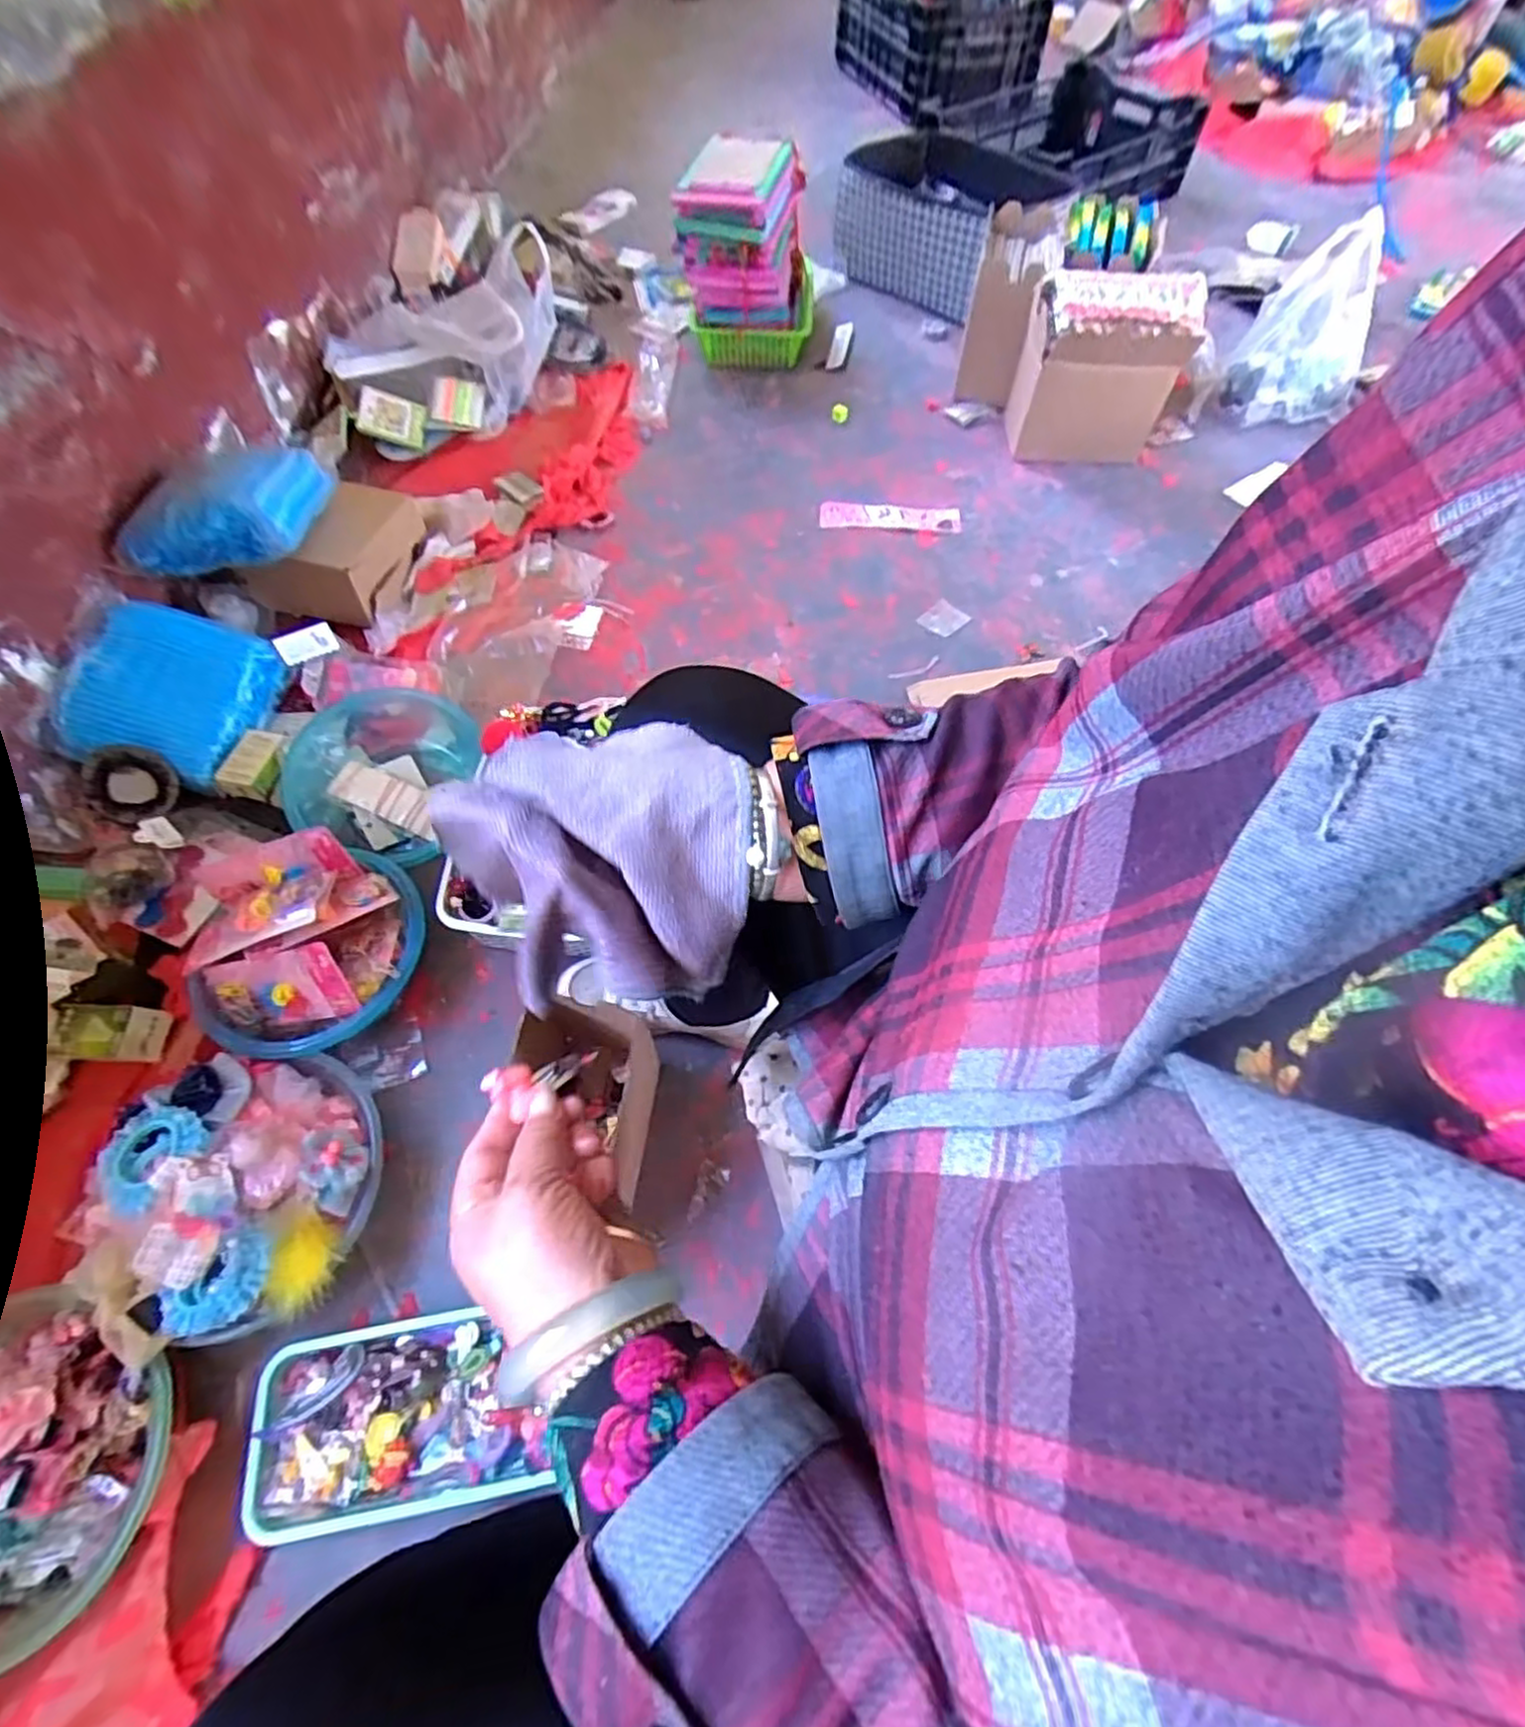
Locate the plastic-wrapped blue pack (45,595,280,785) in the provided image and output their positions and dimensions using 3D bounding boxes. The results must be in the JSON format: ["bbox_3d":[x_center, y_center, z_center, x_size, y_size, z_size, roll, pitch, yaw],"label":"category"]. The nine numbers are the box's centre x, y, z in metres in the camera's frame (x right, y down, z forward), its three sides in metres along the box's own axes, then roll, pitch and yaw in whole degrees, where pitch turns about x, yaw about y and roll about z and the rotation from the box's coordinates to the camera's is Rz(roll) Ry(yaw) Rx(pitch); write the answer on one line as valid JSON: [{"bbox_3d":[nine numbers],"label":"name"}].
[{"bbox_3d":[-0.756,-0.209,0.922,0.197,0.104,0.210,6,60,2],"label":"plastic-wrapped blue pack"}]

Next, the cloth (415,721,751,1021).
[{"bbox_3d":[-0.079,0.004,0.345,0.140,0.128,0.040,-1,15,-9],"label":"cloth"}]

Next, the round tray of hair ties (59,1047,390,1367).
[{"bbox_3d":[-0.453,0.285,0.630,0.211,0.106,0.243,17,59,10],"label":"round tray of hair ties"}]

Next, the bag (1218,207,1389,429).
[{"bbox_3d":[0.997,-0.972,1.302,0.218,0.240,0.173,30,63,15],"label":"bag"}]

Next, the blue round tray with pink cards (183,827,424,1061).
[{"bbox_3d":[-0.465,0.088,0.745,0.201,0.115,0.214,-6,60,-5],"label":"blue round tray with pink cards"}]

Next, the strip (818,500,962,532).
[{"bbox_3d":[0.217,-0.591,1.231,0.235,0.007,0.063,6,60,2],"label":"strip"}]

